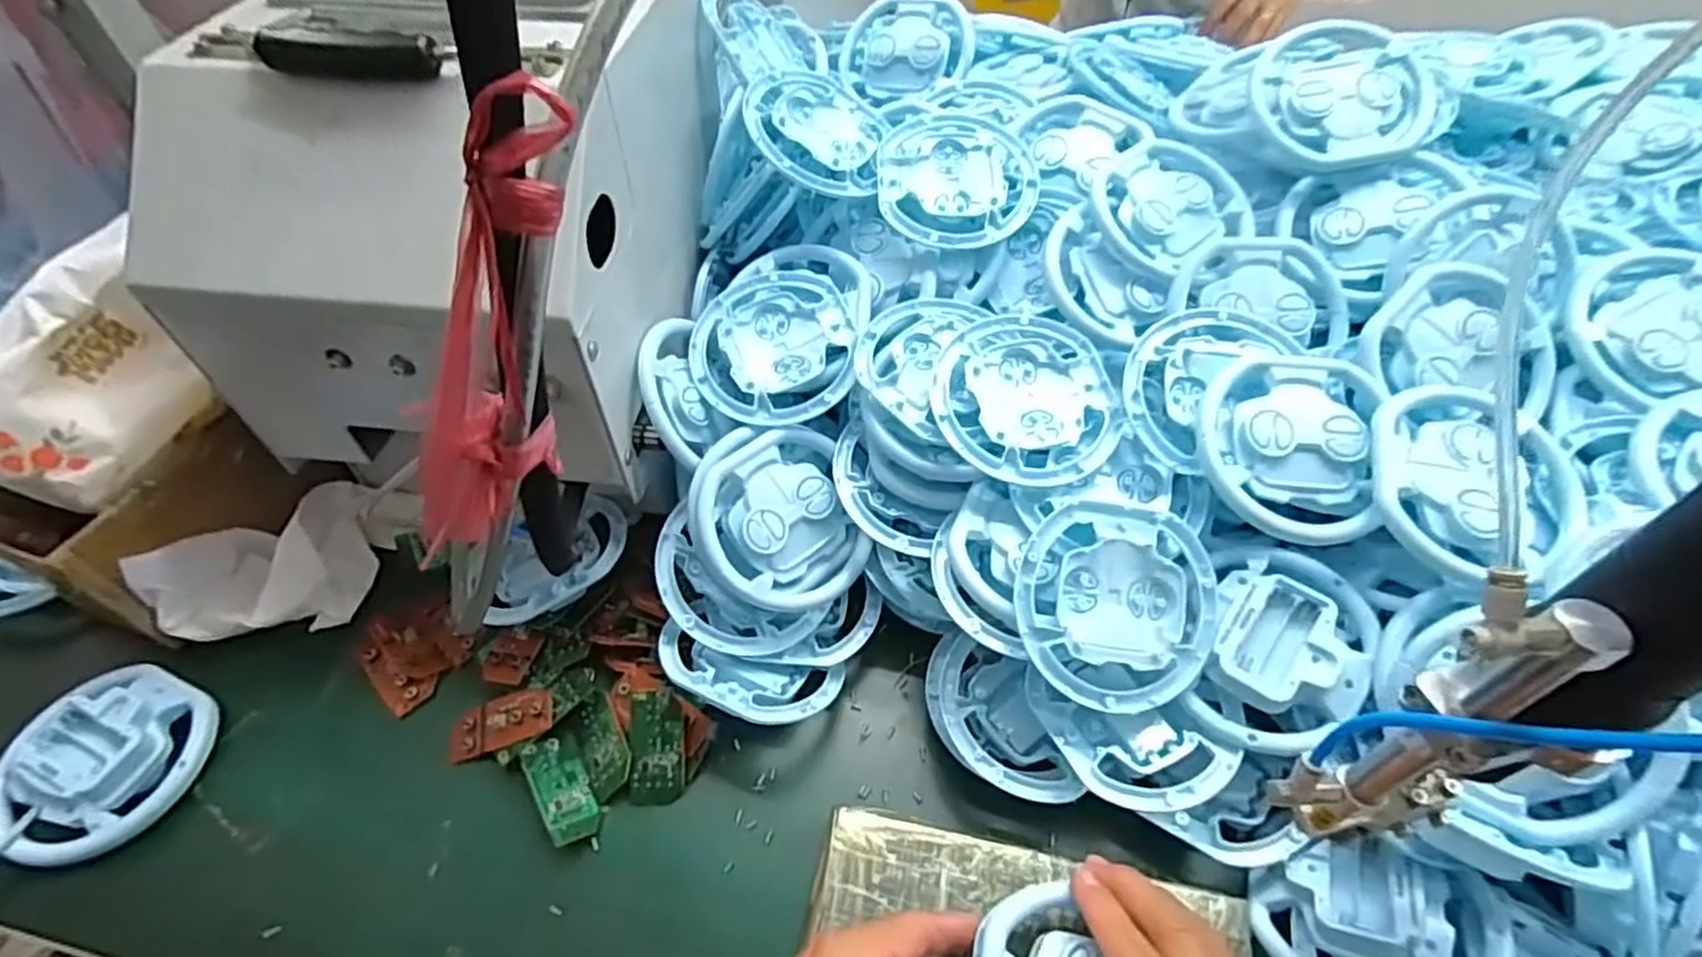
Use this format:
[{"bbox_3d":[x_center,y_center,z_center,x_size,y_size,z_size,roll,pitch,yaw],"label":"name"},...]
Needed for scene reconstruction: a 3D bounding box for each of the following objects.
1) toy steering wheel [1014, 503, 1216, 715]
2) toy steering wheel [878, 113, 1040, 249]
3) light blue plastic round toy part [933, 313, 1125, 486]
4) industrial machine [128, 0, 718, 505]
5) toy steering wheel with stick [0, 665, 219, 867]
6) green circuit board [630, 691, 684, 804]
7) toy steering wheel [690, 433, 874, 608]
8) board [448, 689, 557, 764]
[{"bbox_3d":[0.131,0.065,0.380,0.100,0.023,0.100,1,82,-8],"label":"toy steering wheel"},{"bbox_3d":[0.068,-0.192,0.484,0.098,0.019,0.106,0,70,1],"label":"toy steering wheel"},{"bbox_3d":[0.098,-0.047,0.419,0.099,0.026,0.099,-2,55,3],"label":"light blue plastic round toy part"},{"bbox_3d":[-0.206,-0.174,0.444,0.208,0.180,0.287,8,52,7],"label":"industrial machine"},{"bbox_3d":[-0.445,0.197,0.380,0.094,0.042,0.230,29,56,22],"label":"toy steering wheel with stick"},{"bbox_3d":[-0.106,0.147,0.411,0.028,0.006,0.059,-1,85,4],"label":"green circuit board"},{"bbox_3d":[-0.042,0.026,0.431,0.091,0.016,0.101,-22,91,-25],"label":"toy steering wheel"},{"bbox_3d":[-0.198,0.137,0.424,0.060,0.008,0.028,-17,56,-7],"label":"board"}]

